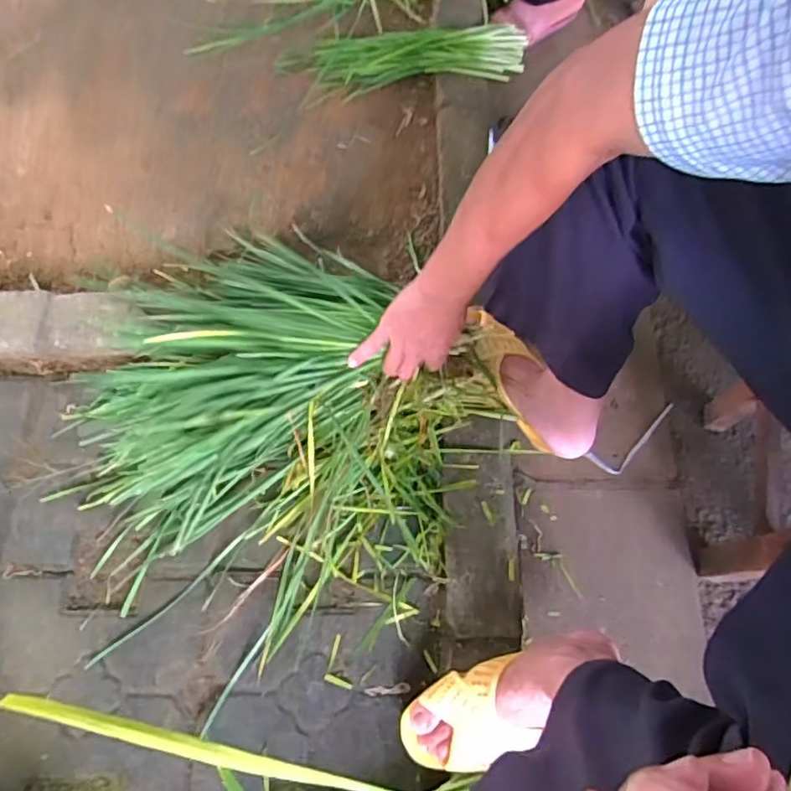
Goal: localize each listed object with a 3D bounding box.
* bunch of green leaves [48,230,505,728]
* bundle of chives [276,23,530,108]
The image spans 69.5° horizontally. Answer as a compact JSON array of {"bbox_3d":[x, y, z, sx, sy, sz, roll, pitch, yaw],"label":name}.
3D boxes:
[{"bbox_3d":[-0.156,0.033,0.658,0.499,0.124,0.431,42,76,12],"label":"bunch of green leaves"},{"bbox_3d":[0.014,-0.553,0.935,0.405,0.042,0.118,-6,72,-3],"label":"bundle of chives"}]

